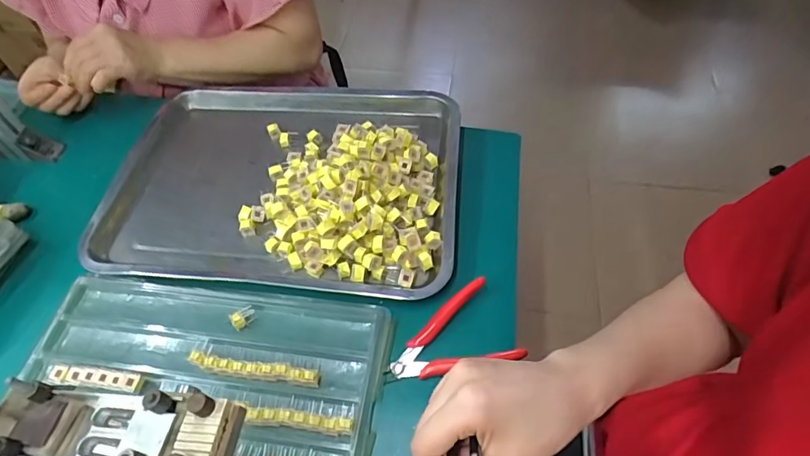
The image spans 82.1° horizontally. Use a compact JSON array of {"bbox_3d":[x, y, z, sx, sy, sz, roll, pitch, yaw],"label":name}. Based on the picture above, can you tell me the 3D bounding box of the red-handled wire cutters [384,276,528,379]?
[{"bbox_3d":[0.038,0.099,0.425,0.115,0.015,0.078,-19,56,-11],"label":"red-handled wire cutters"}]

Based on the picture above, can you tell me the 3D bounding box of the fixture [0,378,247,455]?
[{"bbox_3d":[-0.152,0.102,0.239,0.136,0.036,0.048,7,55,7],"label":"fixture"}]

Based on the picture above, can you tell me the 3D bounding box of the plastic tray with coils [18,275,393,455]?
[{"bbox_3d":[-0.184,0.147,0.402,0.311,0.020,0.205,6,55,7],"label":"plastic tray with coils"}]

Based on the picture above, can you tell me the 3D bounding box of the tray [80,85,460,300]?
[{"bbox_3d":[-0.139,-0.063,0.534,0.396,0.049,0.284,4,54,5],"label":"tray"}]

